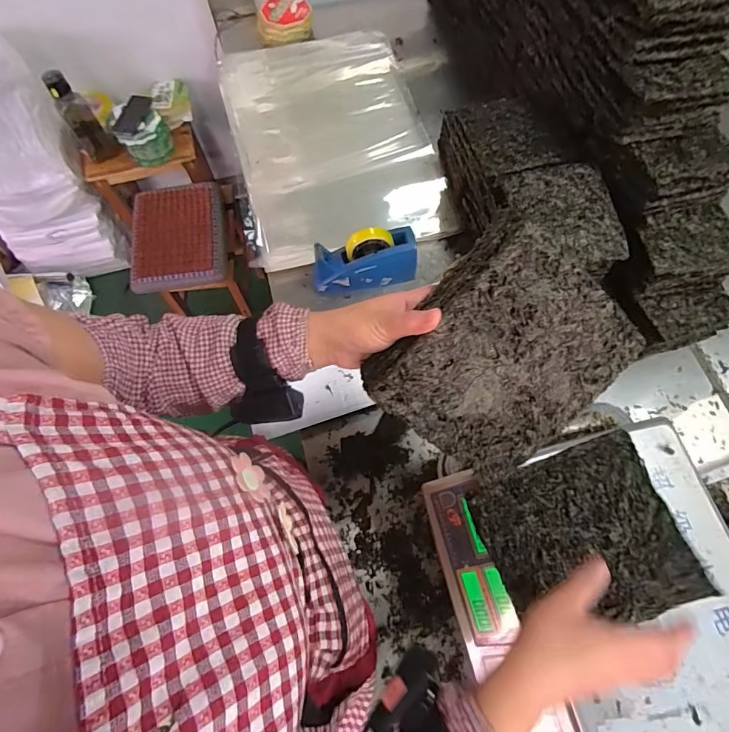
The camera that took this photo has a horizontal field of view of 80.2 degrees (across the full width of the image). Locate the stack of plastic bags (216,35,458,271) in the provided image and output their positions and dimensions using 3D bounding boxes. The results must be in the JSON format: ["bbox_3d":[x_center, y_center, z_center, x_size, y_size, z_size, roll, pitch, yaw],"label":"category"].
[{"bbox_3d":[-0.085,-0.566,1.067,0.472,0.090,0.738,-14,68,-4],"label":"stack of plastic bags"}]

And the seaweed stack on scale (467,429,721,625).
[{"bbox_3d":[0.232,0.181,0.464,0.192,0.022,0.171,-16,69,-5],"label":"seaweed stack on scale"}]

